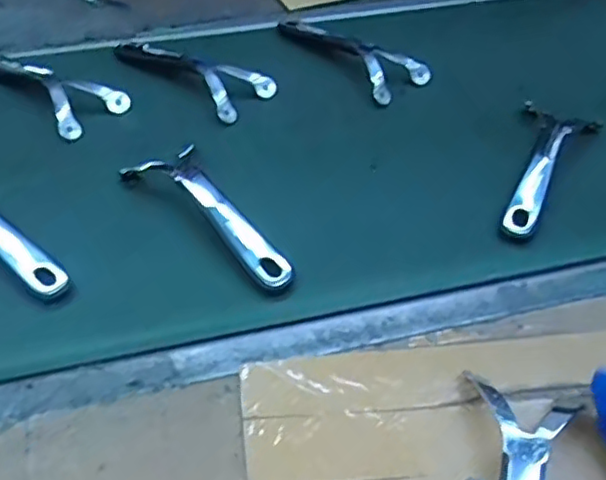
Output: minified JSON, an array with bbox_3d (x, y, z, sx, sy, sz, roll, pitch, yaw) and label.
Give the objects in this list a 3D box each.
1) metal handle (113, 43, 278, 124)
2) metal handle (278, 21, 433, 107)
[{"bbox_3d":[-0.140,-0.213,0.778,0.222,0.029,0.084,33,53,26],"label":"metal handle"},{"bbox_3d":[0.058,-0.240,0.807,0.071,0.031,0.208,-30,53,-27],"label":"metal handle"}]

